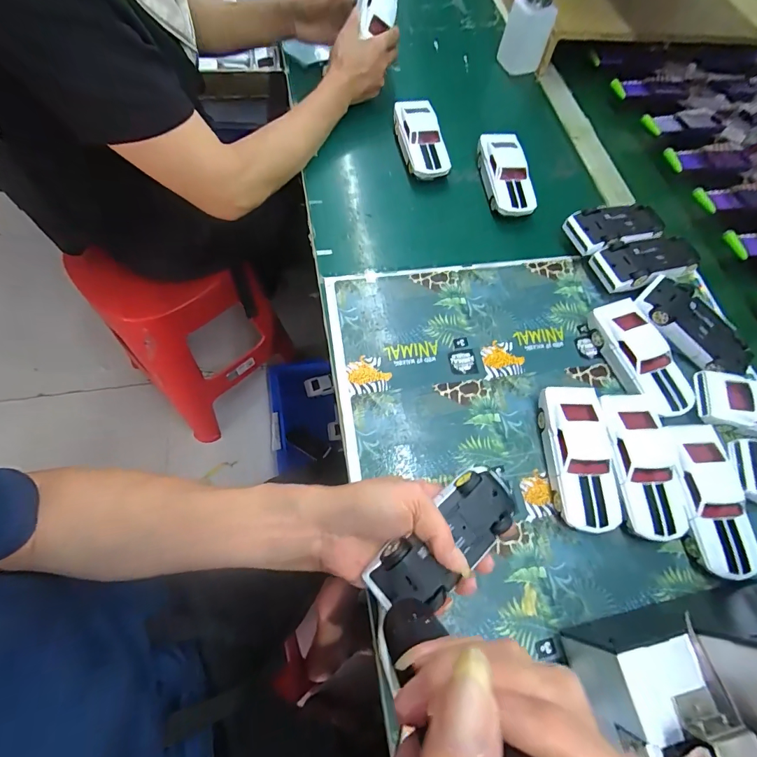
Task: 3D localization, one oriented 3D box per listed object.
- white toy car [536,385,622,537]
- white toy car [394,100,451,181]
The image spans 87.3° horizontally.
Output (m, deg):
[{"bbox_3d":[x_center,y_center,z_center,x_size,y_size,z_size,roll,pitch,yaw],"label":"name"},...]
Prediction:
[{"bbox_3d":[0.184,0.072,0.368,0.053,0.032,0.128,2,65,-5],"label":"white toy car"},{"bbox_3d":[0.055,-0.316,0.531,0.054,0.035,0.125,-10,67,-8],"label":"white toy car"}]

